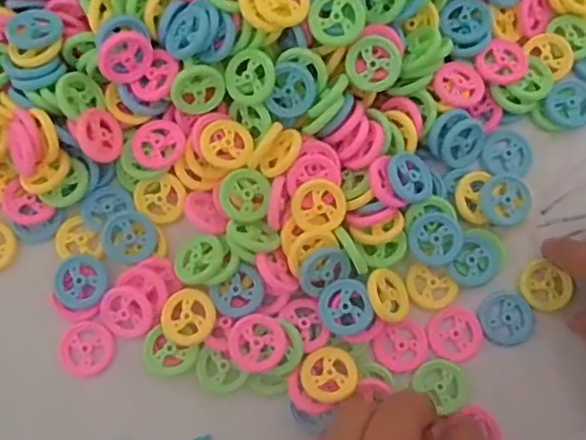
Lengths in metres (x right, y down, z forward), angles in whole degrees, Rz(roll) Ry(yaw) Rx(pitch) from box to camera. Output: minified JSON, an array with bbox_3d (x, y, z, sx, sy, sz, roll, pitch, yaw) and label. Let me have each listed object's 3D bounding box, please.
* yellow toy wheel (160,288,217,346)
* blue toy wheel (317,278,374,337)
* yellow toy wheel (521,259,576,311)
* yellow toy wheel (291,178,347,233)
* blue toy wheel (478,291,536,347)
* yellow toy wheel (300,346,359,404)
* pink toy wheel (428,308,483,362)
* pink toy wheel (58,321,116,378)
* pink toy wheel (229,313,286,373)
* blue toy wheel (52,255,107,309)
[{"bbox_3d":[-0.056,0.052,0.335,0.030,0.004,0.029,0,77,0],"label":"yellow toy wheel"},{"bbox_3d":[0.028,0.047,0.334,0.028,0.005,0.030,-1,84,13],"label":"blue toy wheel"},{"bbox_3d":[0.141,0.037,0.349,0.026,0.006,0.028,0,77,0],"label":"yellow toy wheel"},{"bbox_3d":[0.014,-0.008,0.336,0.029,0.005,0.028,0,77,0],"label":"yellow toy wheel"},{"bbox_3d":[0.120,0.055,0.348,0.030,0.004,0.030,0,77,0],"label":"blue toy wheel"},{"bbox_3d":[0.020,0.082,0.331,0.030,0.004,0.029,-1,56,1],"label":"yellow toy wheel"},{"bbox_3d":[0.091,0.064,0.346,0.029,0.004,0.029,0,77,0],"label":"pink toy wheel"},{"bbox_3d":[-0.114,0.071,0.344,0.030,0.004,0.029,0,77,0],"label":"pink toy wheel"},{"bbox_3d":[-0.019,0.065,0.330,0.029,0.007,0.030,0,77,0],"label":"pink toy wheel"},{"bbox_3d":[-0.118,0.034,0.345,0.028,0.007,0.028,0,77,0],"label":"blue toy wheel"}]

